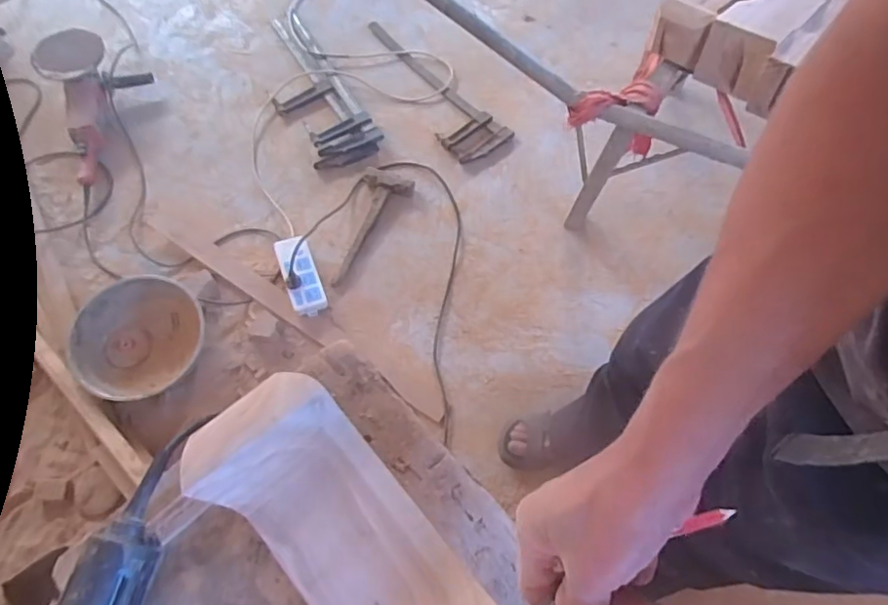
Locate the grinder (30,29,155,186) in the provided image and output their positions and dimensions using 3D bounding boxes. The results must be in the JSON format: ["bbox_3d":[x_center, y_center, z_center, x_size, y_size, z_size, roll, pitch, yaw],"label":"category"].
[{"bbox_3d":[-0.903,-0.496,1.422,0.226,0.141,0.420,-8,83,-6],"label":"grinder"}]

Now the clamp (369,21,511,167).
[{"bbox_3d":[-0.050,-0.595,1.529,0.164,0.030,0.552,-38,74,-16],"label":"clamp"}]

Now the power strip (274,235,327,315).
[{"bbox_3d":[-0.334,-0.061,1.276,0.078,0.056,0.194,-21,68,-9],"label":"power strip"}]

